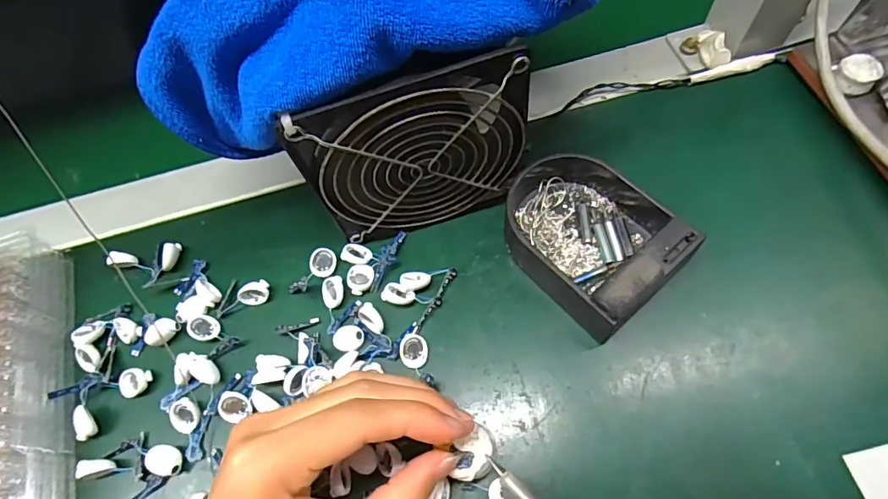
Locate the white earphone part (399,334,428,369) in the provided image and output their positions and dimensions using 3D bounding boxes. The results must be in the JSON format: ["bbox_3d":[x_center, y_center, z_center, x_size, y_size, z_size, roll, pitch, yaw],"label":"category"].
[{"bbox_3d":[-0.017,0.058,0.277,0.016,0.004,0.018,8,74,-16],"label":"white earphone part"}]

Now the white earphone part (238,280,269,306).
[{"bbox_3d":[-0.117,0.028,0.300,0.020,0.016,0.009,-18,63,-7],"label":"white earphone part"}]

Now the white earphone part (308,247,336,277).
[{"bbox_3d":[-0.076,0.008,0.305,0.017,0.008,0.015,-29,65,-12],"label":"white earphone part"}]

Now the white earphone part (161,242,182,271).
[{"bbox_3d":[-0.179,0.004,0.318,0.009,0.010,0.019,4,63,5],"label":"white earphone part"}]

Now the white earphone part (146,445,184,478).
[{"bbox_3d":[-0.151,0.116,0.265,0.022,0.010,0.015,19,65,12],"label":"white earphone part"}]

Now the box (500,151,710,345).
[{"bbox_3d":[0.084,-0.012,0.284,0.087,0.038,0.104,-41,68,-13],"label":"box"}]

